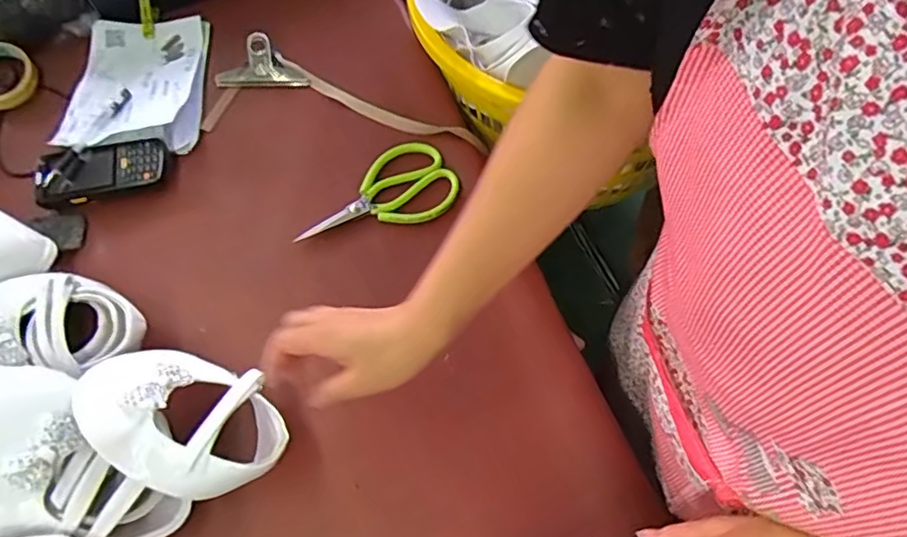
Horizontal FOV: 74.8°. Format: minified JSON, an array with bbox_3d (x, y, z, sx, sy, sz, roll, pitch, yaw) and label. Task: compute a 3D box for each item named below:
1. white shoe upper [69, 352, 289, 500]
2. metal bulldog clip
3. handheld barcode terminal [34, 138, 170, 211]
[{"bbox_3d":[-0.244,0.140,0.540,0.178,0.084,0.117,12,63,7],"label":"white shoe upper"},{"bbox_3d":[-0.252,-0.267,0.771,0.118,0.055,0.048,-5,62,-2],"label":"metal bulldog clip"},{"bbox_3d":[-0.421,-0.118,0.708,0.149,0.025,0.070,-12,63,-6],"label":"handheld barcode terminal"}]

